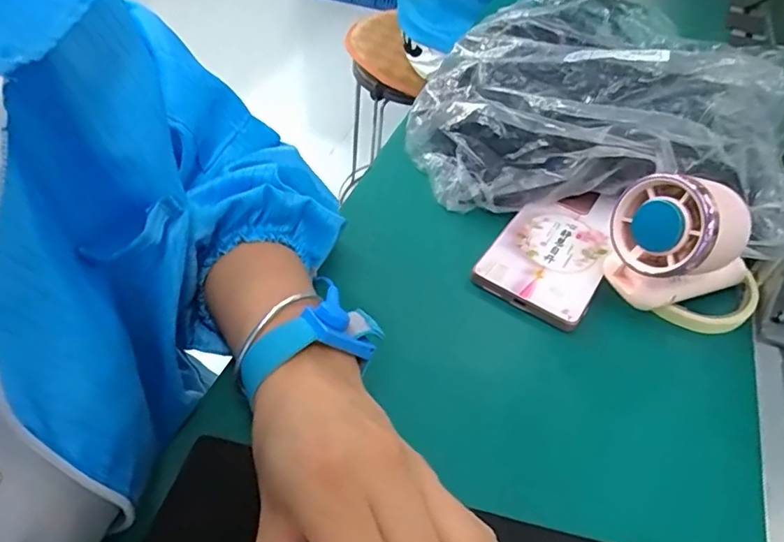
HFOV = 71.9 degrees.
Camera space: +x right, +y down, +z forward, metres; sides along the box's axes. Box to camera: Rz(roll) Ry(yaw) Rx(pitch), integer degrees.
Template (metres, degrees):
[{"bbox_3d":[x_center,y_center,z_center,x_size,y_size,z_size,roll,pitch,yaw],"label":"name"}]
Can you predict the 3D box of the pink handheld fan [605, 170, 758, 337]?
[{"bbox_3d":[0.193,-0.013,0.332,0.118,0.089,0.056,0,49,-4],"label":"pink handheld fan"}]

